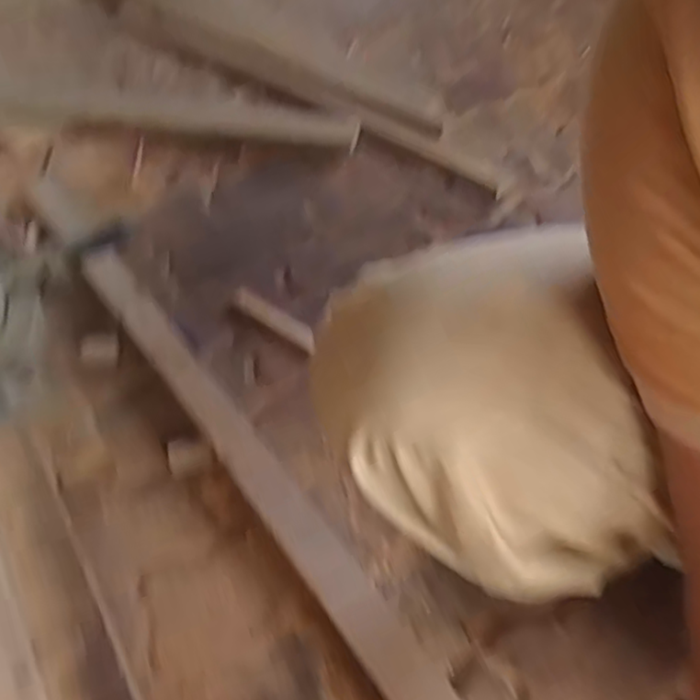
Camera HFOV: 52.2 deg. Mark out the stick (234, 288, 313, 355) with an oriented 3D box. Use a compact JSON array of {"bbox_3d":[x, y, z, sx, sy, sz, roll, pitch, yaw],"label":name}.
[{"bbox_3d":[-0.092,-0.038,0.884,0.121,0.016,0.025,34,57,11],"label":"stick"}]

